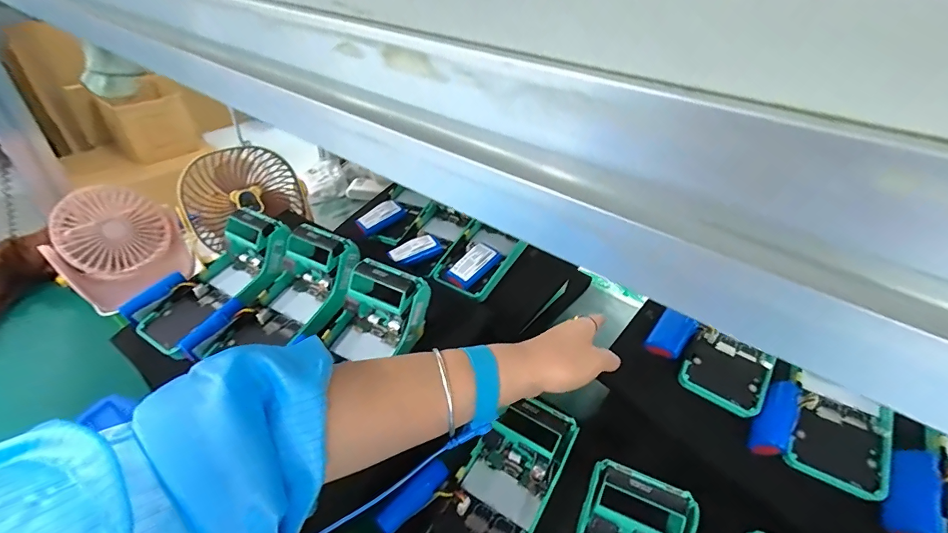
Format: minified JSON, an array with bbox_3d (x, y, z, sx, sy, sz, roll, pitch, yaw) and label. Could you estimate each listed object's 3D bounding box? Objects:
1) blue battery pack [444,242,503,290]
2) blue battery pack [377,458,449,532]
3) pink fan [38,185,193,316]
[{"bbox_3d":[0.001,-0.002,0.519,0.073,0.016,0.035,-38,54,-22],"label":"blue battery pack"},{"bbox_3d":[-0.049,0.192,0.346,0.066,0.014,0.018,-37,54,-25],"label":"blue battery pack"},{"bbox_3d":[-0.447,-0.024,0.527,0.055,0.131,0.130,34,46,31],"label":"pink fan"}]

